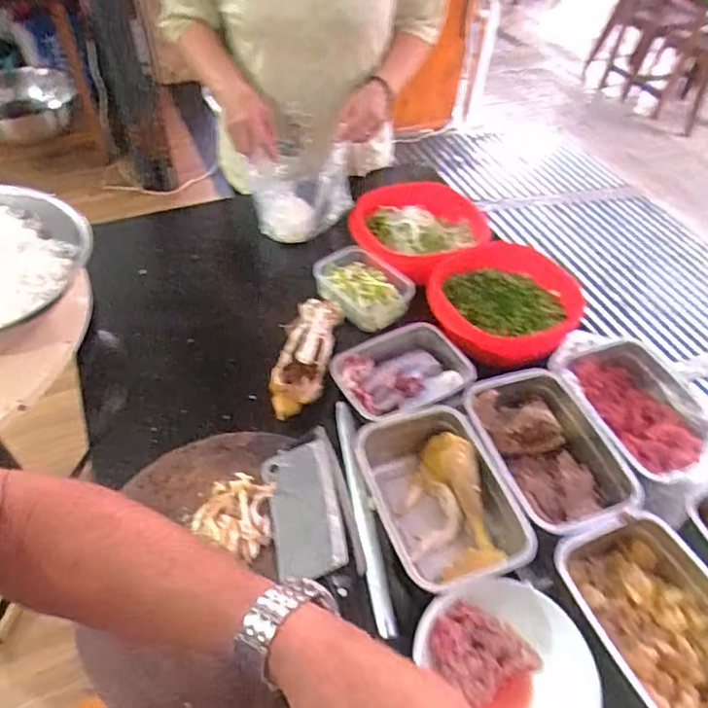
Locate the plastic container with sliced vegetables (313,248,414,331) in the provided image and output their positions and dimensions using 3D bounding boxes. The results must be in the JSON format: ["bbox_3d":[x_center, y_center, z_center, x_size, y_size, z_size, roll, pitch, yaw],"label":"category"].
[{"bbox_3d":[0.015,-0.112,0.949,0.162,0.047,0.110,35,55,24],"label":"plastic container with sliced vegetables"}]

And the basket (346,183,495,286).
[{"bbox_3d":[0.136,-0.233,1.043,0.249,0.063,0.236,-19,52,-19],"label":"basket"}]

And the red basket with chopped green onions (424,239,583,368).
[{"bbox_3d":[0.250,-0.074,0.928,0.237,0.088,0.222,2,49,-2],"label":"red basket with chopped green onions"}]

